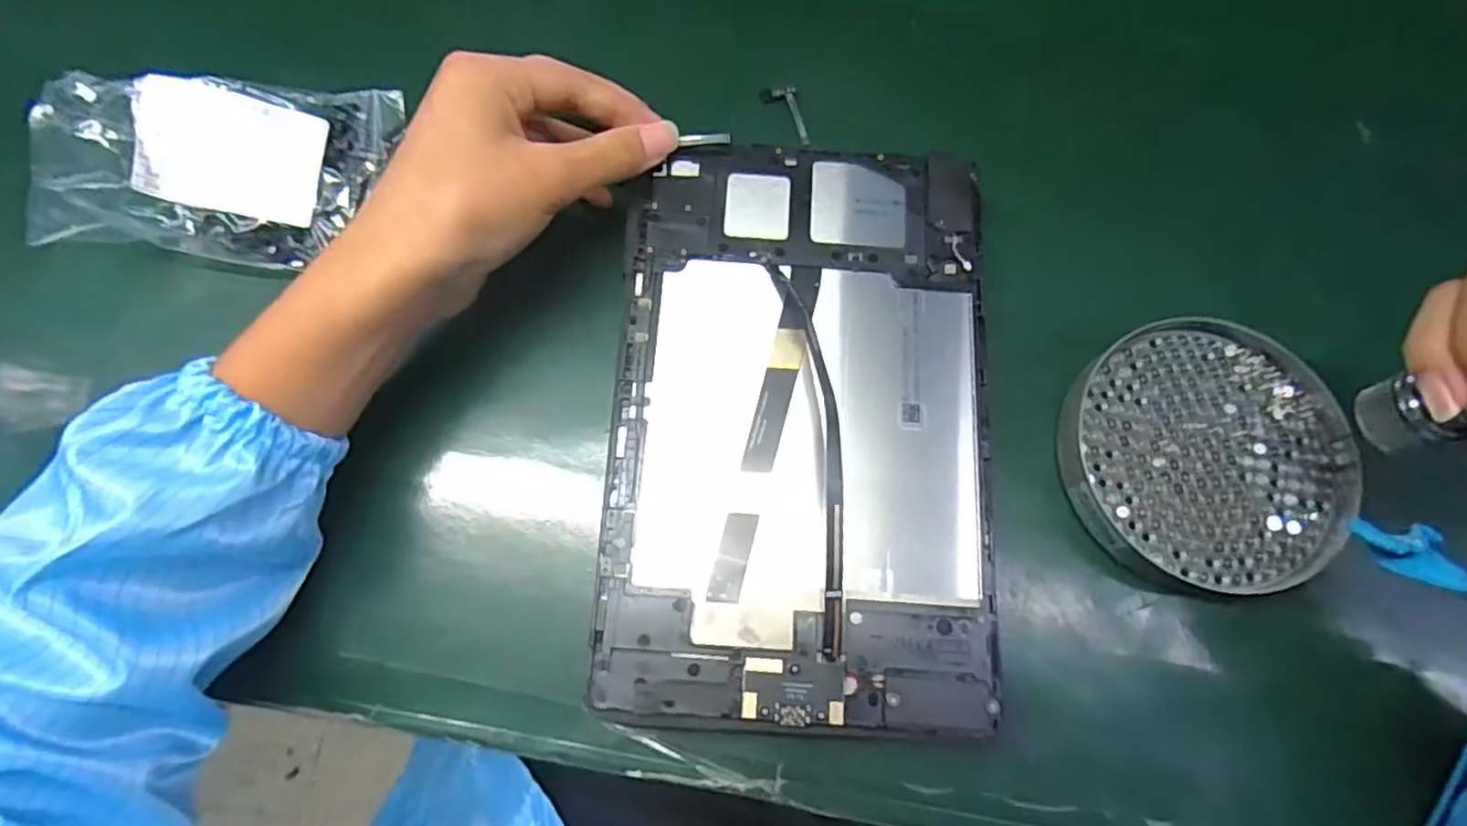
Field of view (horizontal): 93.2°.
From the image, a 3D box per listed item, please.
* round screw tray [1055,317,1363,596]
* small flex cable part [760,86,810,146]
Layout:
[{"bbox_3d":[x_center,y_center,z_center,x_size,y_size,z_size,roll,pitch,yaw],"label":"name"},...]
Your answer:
[{"bbox_3d":[0.199,0.016,0.294,0.113,0.013,0.112,0,74,0],"label":"round screw tray"},{"bbox_3d":[0.026,-0.149,0.349,0.019,0.004,0.032,-10,75,-2],"label":"small flex cable part"}]

